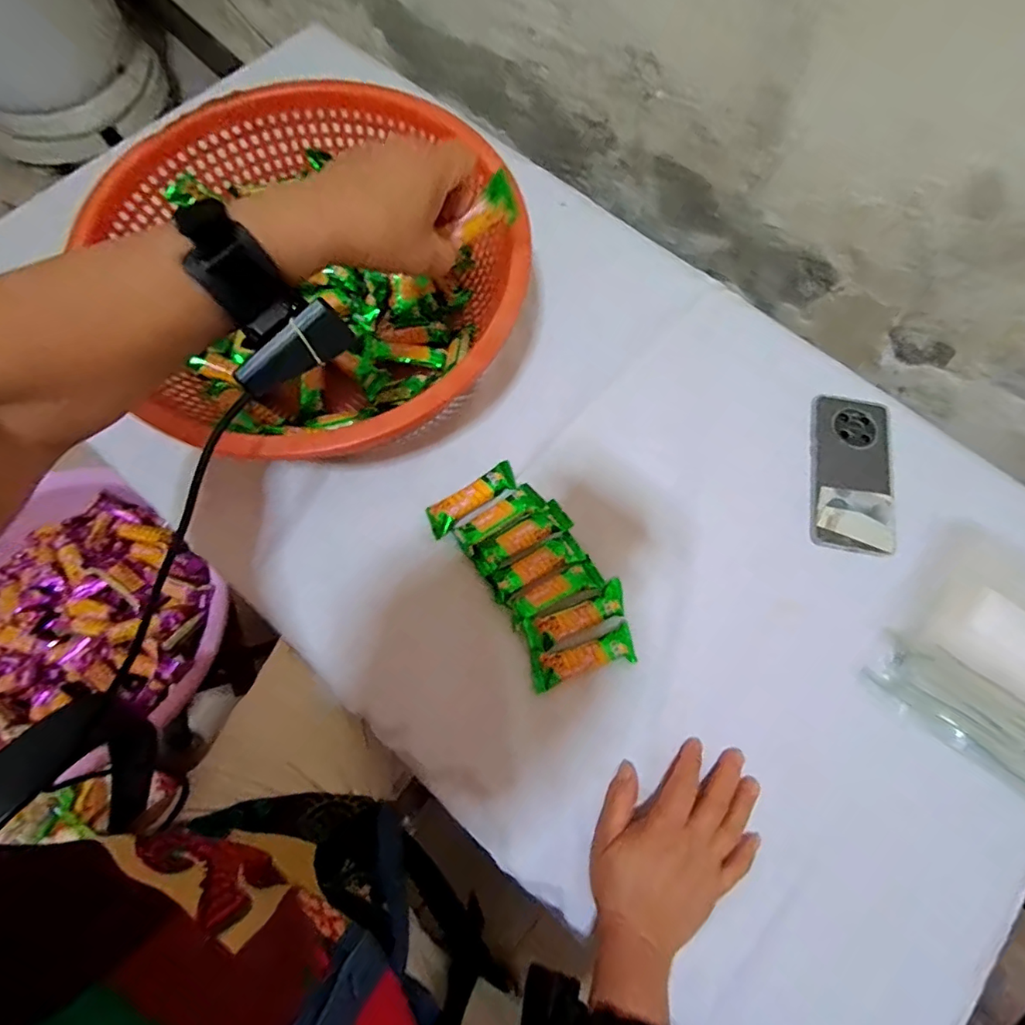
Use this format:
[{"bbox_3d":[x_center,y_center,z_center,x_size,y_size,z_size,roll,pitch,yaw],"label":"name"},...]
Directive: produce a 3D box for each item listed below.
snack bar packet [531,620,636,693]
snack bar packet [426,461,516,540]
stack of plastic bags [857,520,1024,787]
[{"bbox_3d":[0.061,0.125,0.437,0.091,0.018,0.031,-16,75,-6],"label":"snack bar packet"},{"bbox_3d":[-0.038,-0.014,0.478,0.094,0.017,0.029,-33,78,-10],"label":"snack bar packet"},{"bbox_3d":[0.432,0.122,0.448,0.173,0.036,0.198,38,76,9],"label":"stack of plastic bags"}]

